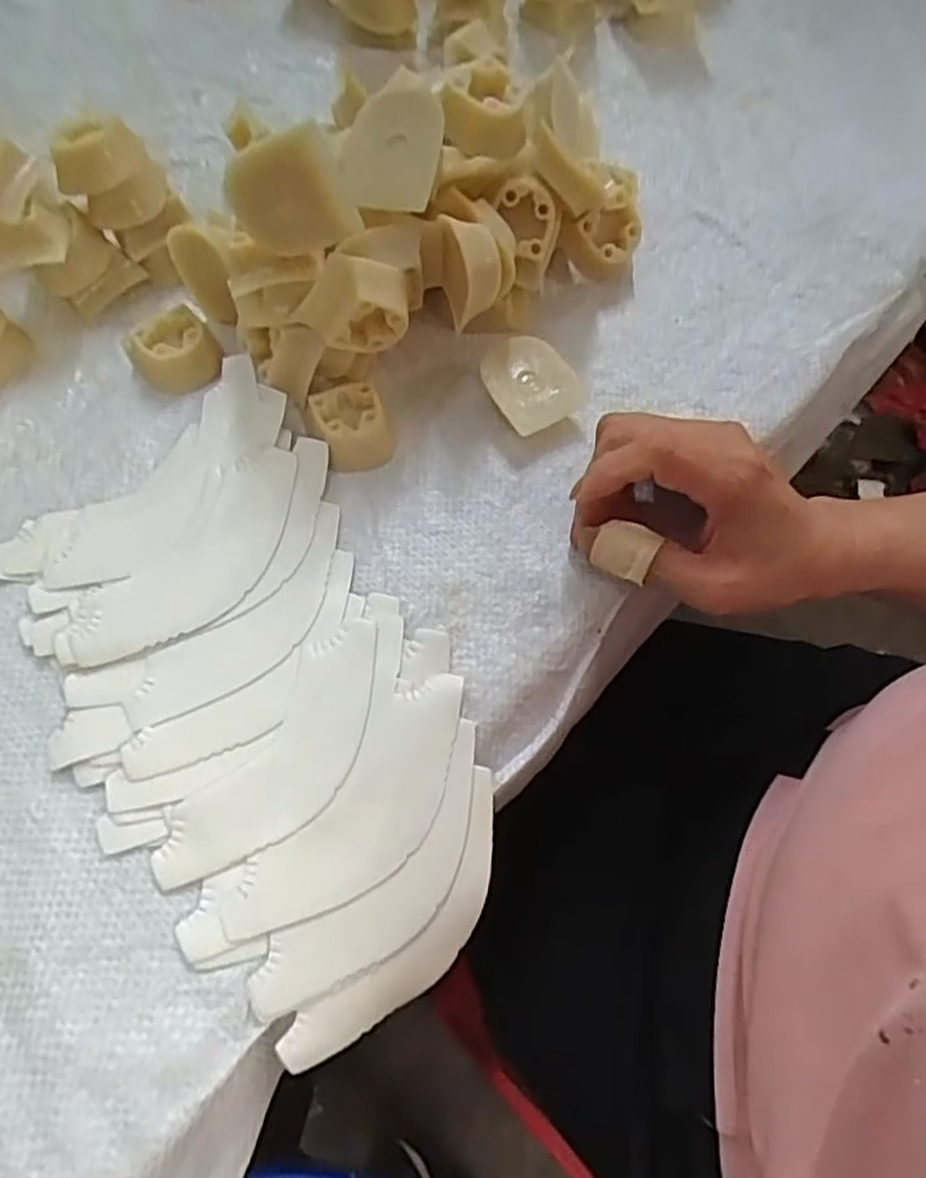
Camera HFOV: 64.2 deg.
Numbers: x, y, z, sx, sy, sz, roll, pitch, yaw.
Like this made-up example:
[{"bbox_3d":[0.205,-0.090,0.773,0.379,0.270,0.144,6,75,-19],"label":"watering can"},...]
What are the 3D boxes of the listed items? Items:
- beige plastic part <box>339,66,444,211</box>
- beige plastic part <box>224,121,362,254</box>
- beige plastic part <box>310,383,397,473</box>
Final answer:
[{"bbox_3d":[-0.028,-0.172,0.285,0.038,0.006,0.046,8,107,6],"label":"beige plastic part"},{"bbox_3d":[-0.063,-0.144,0.267,0.047,0.046,0.009,5,68,-1],"label":"beige plastic part"},{"bbox_3d":[-0.050,-0.073,0.334,0.031,0.019,0.039,-21,69,-10],"label":"beige plastic part"}]

